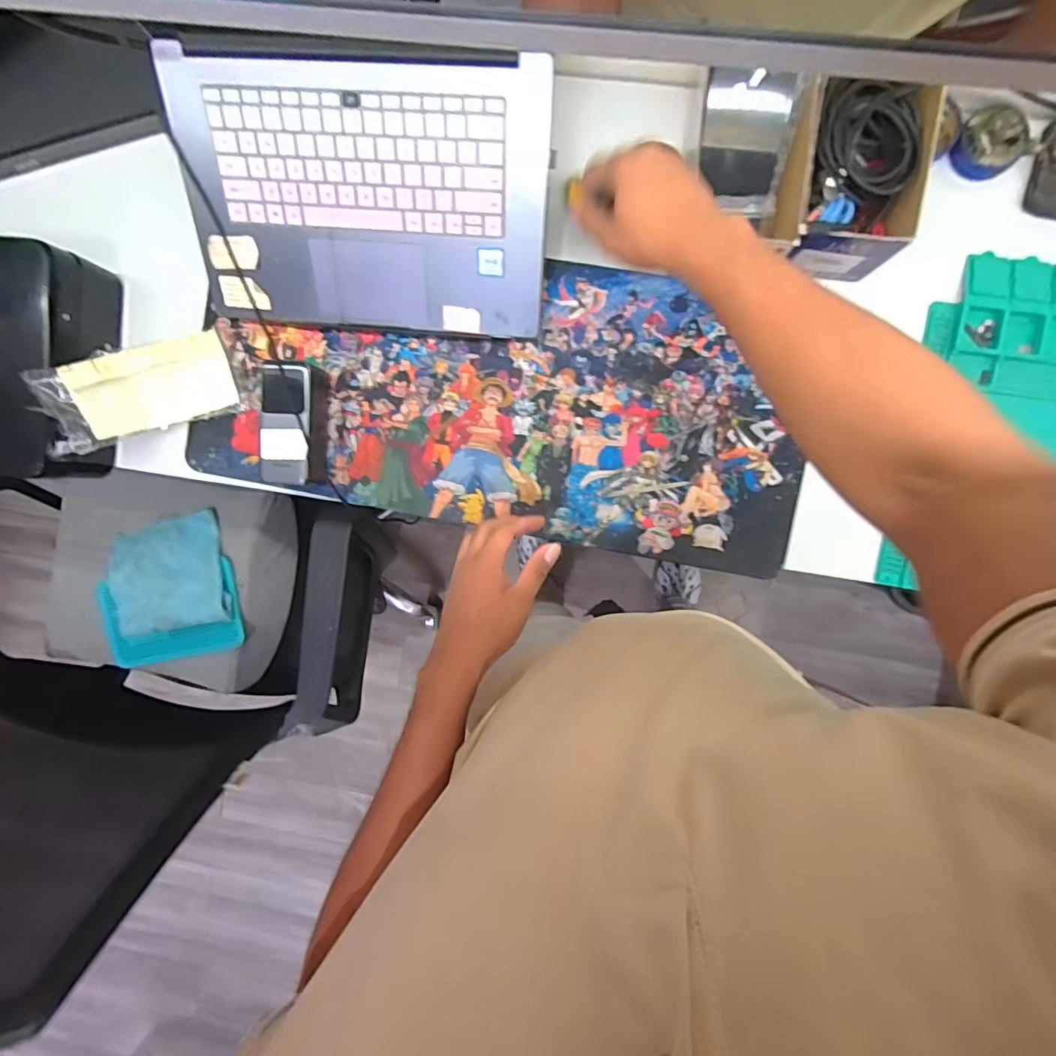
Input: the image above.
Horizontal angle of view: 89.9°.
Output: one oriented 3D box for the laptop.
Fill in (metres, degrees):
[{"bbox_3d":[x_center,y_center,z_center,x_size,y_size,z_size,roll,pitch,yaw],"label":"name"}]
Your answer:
[{"bbox_3d":[-0.162,-0.315,0.526,0.359,0.025,0.228,5,124,4],"label":"laptop"}]

